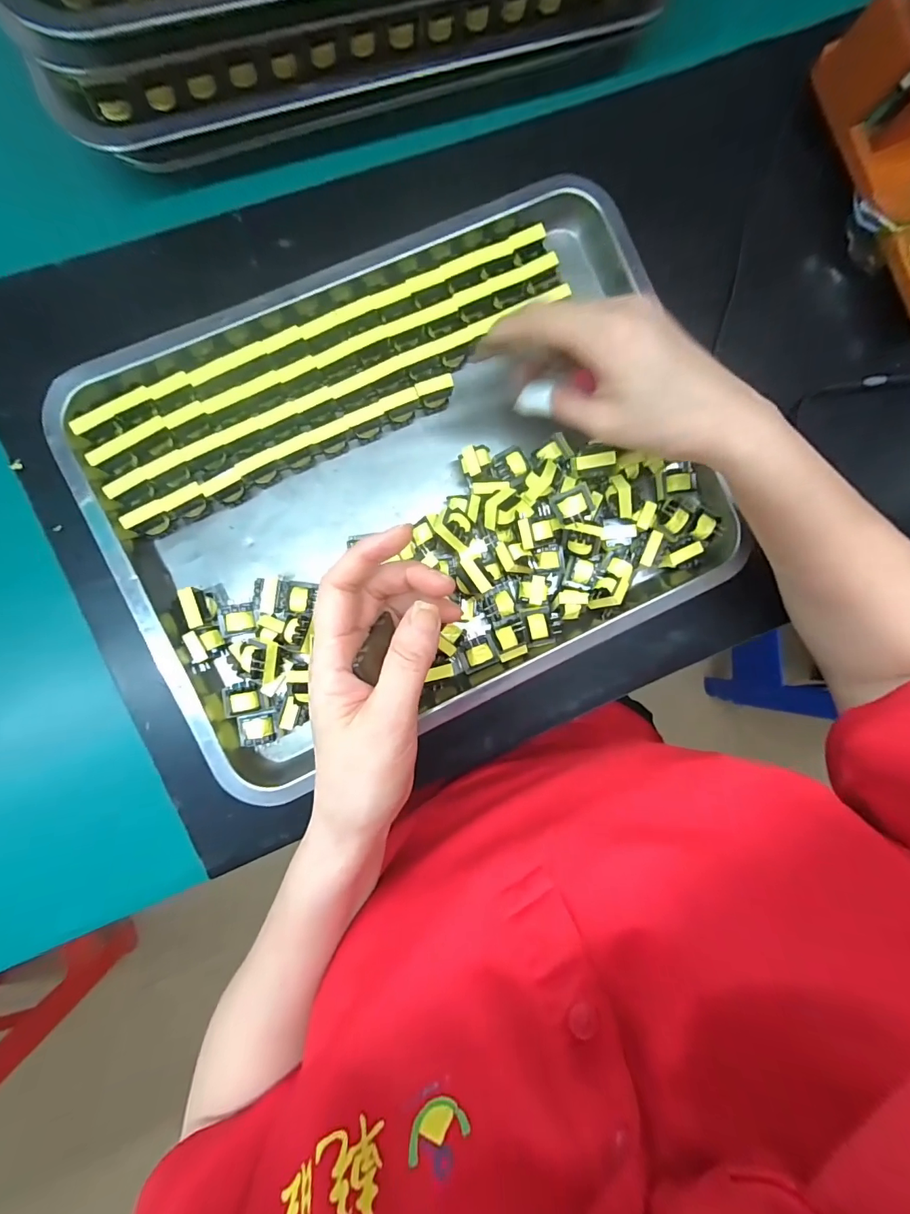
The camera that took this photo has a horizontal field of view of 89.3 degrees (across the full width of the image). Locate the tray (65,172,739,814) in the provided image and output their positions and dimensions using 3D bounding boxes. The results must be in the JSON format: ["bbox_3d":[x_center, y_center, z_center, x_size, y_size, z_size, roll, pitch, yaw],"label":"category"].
[{"bbox_3d":[-0.022,-0.081,0.299,0.373,0.039,0.288,-27,94,-5],"label":"tray"}]

